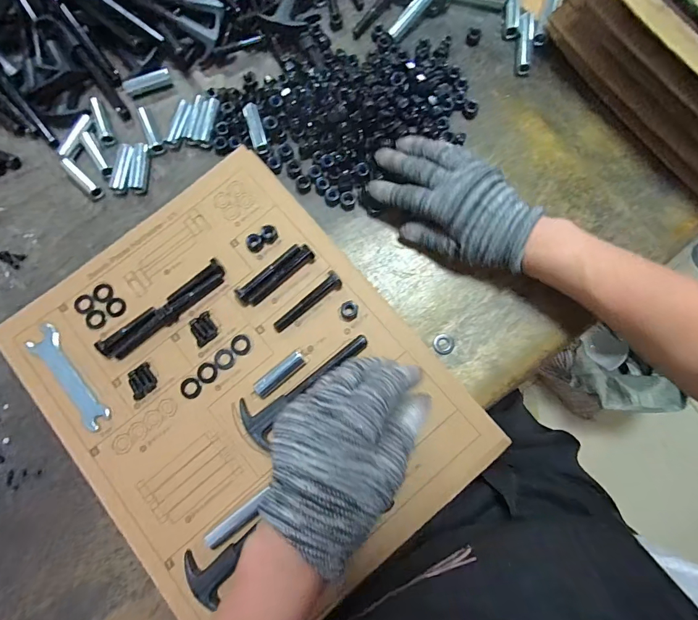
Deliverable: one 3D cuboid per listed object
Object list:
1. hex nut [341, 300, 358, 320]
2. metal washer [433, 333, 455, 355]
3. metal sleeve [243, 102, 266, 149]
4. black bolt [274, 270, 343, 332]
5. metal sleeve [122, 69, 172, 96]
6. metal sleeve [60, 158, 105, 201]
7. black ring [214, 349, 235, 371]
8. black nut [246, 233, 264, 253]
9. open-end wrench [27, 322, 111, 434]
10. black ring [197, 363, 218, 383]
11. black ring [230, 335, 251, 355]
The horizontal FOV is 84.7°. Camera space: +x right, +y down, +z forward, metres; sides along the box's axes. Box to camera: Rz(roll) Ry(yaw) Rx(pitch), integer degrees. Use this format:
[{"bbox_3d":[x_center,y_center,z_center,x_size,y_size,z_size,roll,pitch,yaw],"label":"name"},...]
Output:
[{"bbox_3d":[0.001,0.000,0.358,0.016,0.008,0.017,7,80,3],"label":"hex nut"},{"bbox_3d":[0.091,0.033,0.368,0.019,0.004,0.020,0,79,1],"label":"metal washer"},{"bbox_3d":[-0.097,-0.190,0.399,0.015,0.014,0.049,-18,79,-2],"label":"metal sleeve"},{"bbox_3d":[-0.038,-0.006,0.357,0.075,0.017,0.014,-42,81,-6],"label":"black bolt"},{"bbox_3d":[-0.225,-0.255,0.424,0.050,0.009,0.015,-12,79,-1],"label":"metal sleeve"},{"bbox_3d":[-0.278,-0.136,0.398,0.056,0.009,0.014,43,83,8],"label":"metal sleeve"},{"bbox_3d":[-0.117,0.046,0.357,0.018,0.004,0.019,0,79,1],"label":"black ring"},{"bbox_3d":[-0.092,-0.065,0.374,0.016,0.009,0.016,0,79,1],"label":"black nut"},{"bbox_3d":[-0.253,0.060,0.344,0.025,0.005,0.109,-40,81,-6],"label":"open-end wrench"},{"bbox_3d":[-0.131,0.058,0.355,0.018,0.004,0.019,0,79,1],"label":"black ring"},{"bbox_3d":[-0.102,0.033,0.360,0.019,0.004,0.019,0,79,1],"label":"black ring"}]

